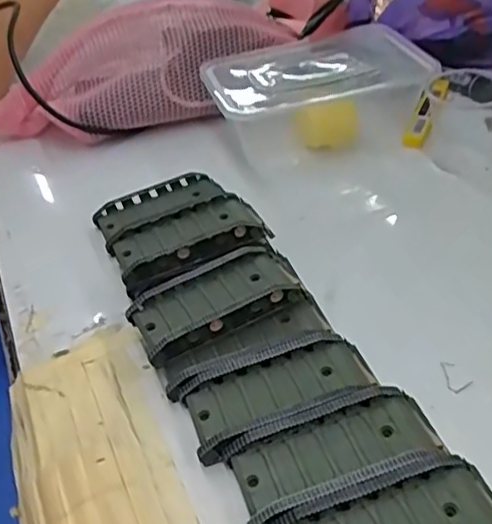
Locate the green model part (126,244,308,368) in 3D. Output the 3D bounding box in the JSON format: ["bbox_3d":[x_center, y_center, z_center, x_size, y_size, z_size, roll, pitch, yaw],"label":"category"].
[{"bbox_3d":[-0.016,0.026,0.372,0.096,0.032,0.049,-22,41,-16],"label":"green model part"}]

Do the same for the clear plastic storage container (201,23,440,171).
[{"bbox_3d":[0.051,-0.134,0.525,0.156,0.071,0.107,-13,39,-7],"label":"clear plastic storage container"}]

